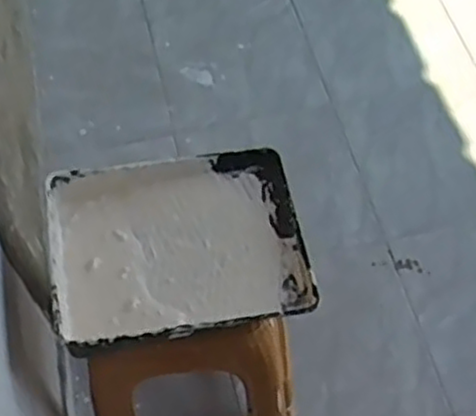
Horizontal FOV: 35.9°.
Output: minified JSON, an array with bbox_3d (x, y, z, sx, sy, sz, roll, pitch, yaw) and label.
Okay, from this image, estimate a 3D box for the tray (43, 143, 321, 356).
[{"bbox_3d":[-0.086,0.052,1.064,0.356,0.054,0.279,-10,61,-4],"label":"tray"}]

